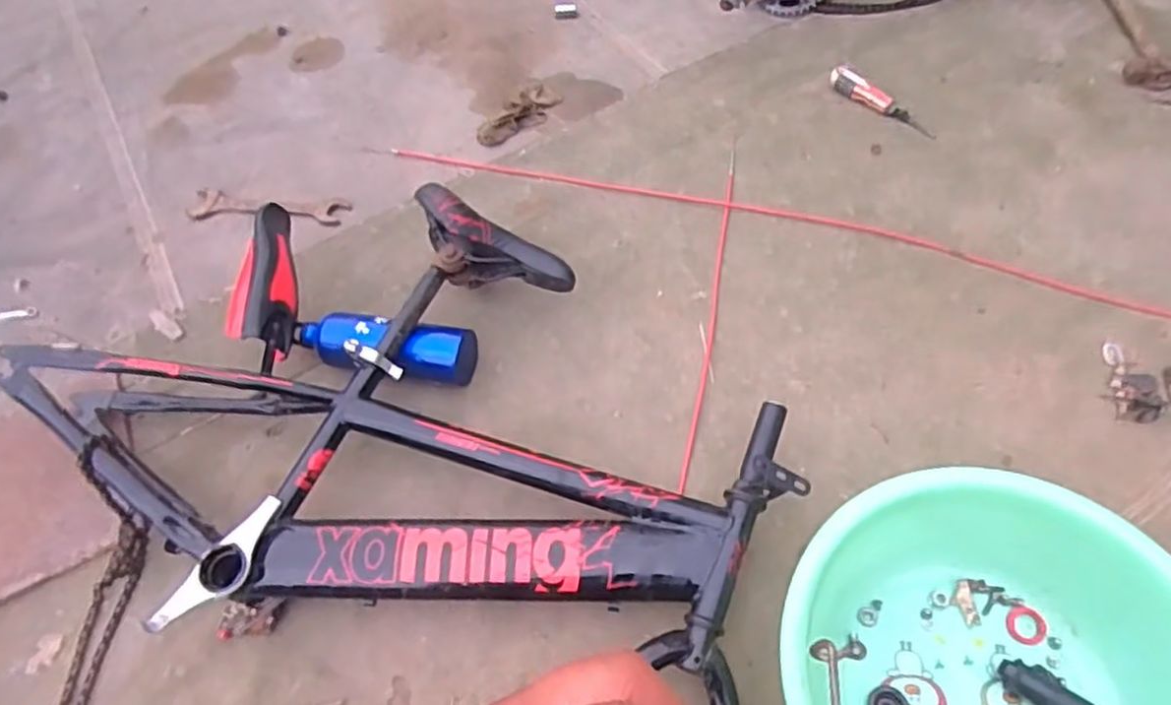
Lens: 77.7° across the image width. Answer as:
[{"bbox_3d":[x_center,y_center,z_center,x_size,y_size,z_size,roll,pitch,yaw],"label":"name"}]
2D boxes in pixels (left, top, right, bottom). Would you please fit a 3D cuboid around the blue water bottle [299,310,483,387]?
[{"bbox_3d":[-0.253,-0.005,0.907,0.222,0.073,0.077,3,59,6],"label":"blue water bottle"}]

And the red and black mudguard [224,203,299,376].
[{"bbox_3d":[-0.399,-0.087,0.922,0.063,0.057,0.254,-4,57,3],"label":"red and black mudguard"}]

